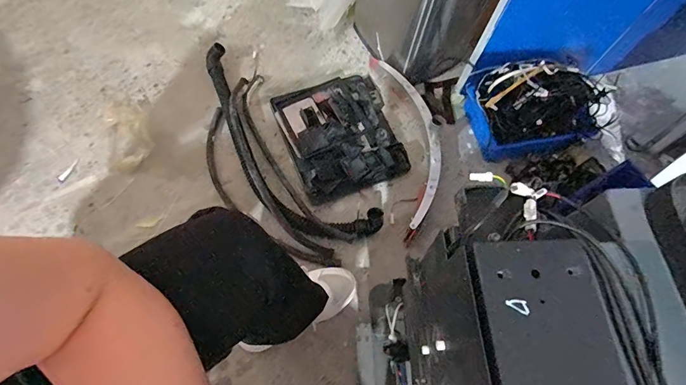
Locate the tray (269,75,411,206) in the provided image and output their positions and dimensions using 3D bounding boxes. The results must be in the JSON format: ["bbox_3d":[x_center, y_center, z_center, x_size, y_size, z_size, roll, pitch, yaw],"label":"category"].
[{"bbox_3d":[-0.004,-0.163,0.984,0.289,0.058,0.336,-21,68,-11],"label":"tray"}]

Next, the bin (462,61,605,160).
[{"bbox_3d":[0.504,-0.234,0.974,0.316,0.158,0.228,-9,66,-6],"label":"bin"}]

